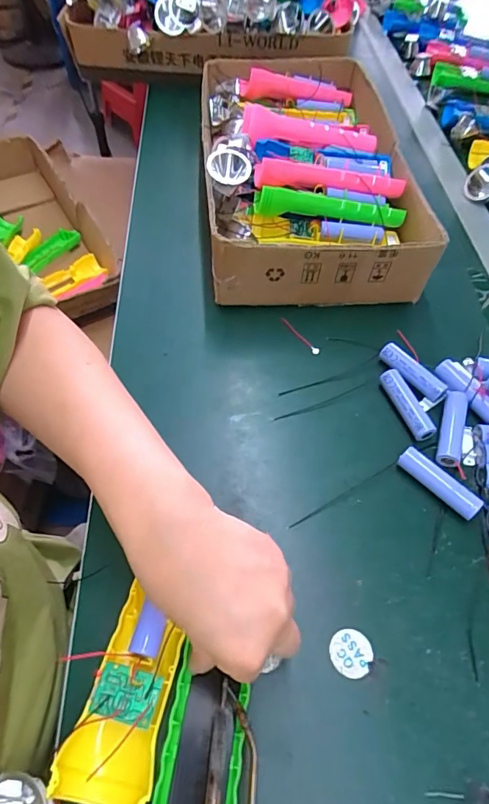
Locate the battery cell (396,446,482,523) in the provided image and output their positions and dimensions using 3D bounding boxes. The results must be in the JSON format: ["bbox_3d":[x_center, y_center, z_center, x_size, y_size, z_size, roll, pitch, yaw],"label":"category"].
[{"bbox_3d":[0.148,0.062,0.350,0.015,0.019,0.065,-38,63,-22],"label":"battery cell"}]

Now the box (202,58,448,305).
[{"bbox_3d":[0.068,-0.289,0.547,0.228,0.080,0.431,-3,56,-3],"label":"box"}]

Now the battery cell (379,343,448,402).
[{"bbox_3d":[0.148,-0.026,0.406,0.018,0.018,0.065,-40,64,-23],"label":"battery cell"}]

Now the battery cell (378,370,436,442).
[{"bbox_3d":[0.138,0.003,0.391,0.018,0.019,0.066,-17,57,-11],"label":"battery cell"}]

